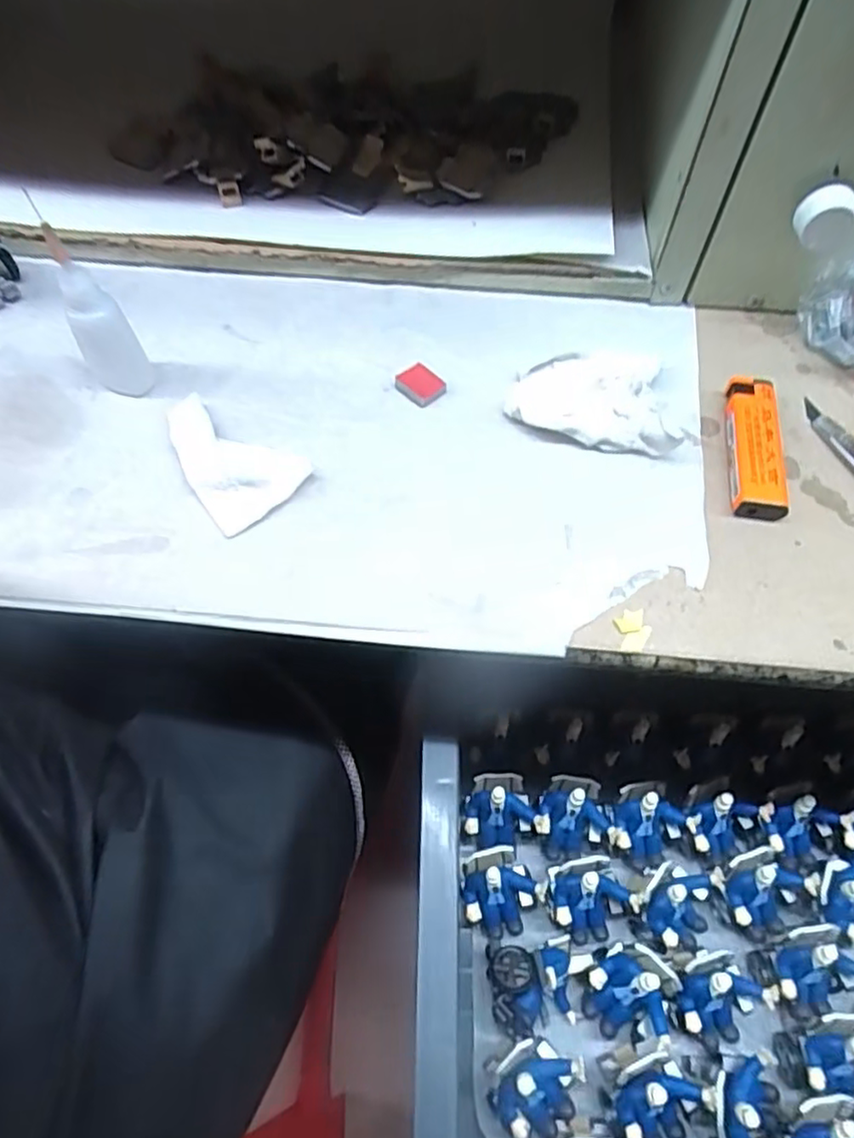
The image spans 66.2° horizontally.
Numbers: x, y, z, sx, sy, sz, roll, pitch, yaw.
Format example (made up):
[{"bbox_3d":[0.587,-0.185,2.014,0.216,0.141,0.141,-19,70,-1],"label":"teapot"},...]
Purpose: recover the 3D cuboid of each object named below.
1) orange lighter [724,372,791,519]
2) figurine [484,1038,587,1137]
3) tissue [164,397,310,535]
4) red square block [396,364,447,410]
[{"bbox_3d":[0.161,-0.061,0.323,0.024,0.013,0.080,9,62,5],"label":"orange lighter"},{"bbox_3d":[0.063,0.300,0.378,0.055,0.062,0.050,15,62,8],"label":"figurine"},{"bbox_3d":[-0.098,-0.059,0.324,0.051,0.009,0.086,-33,66,-17],"label":"tissue"},{"bbox_3d":[-0.003,-0.097,0.348,0.020,0.006,0.024,-37,67,-18],"label":"red square block"}]

